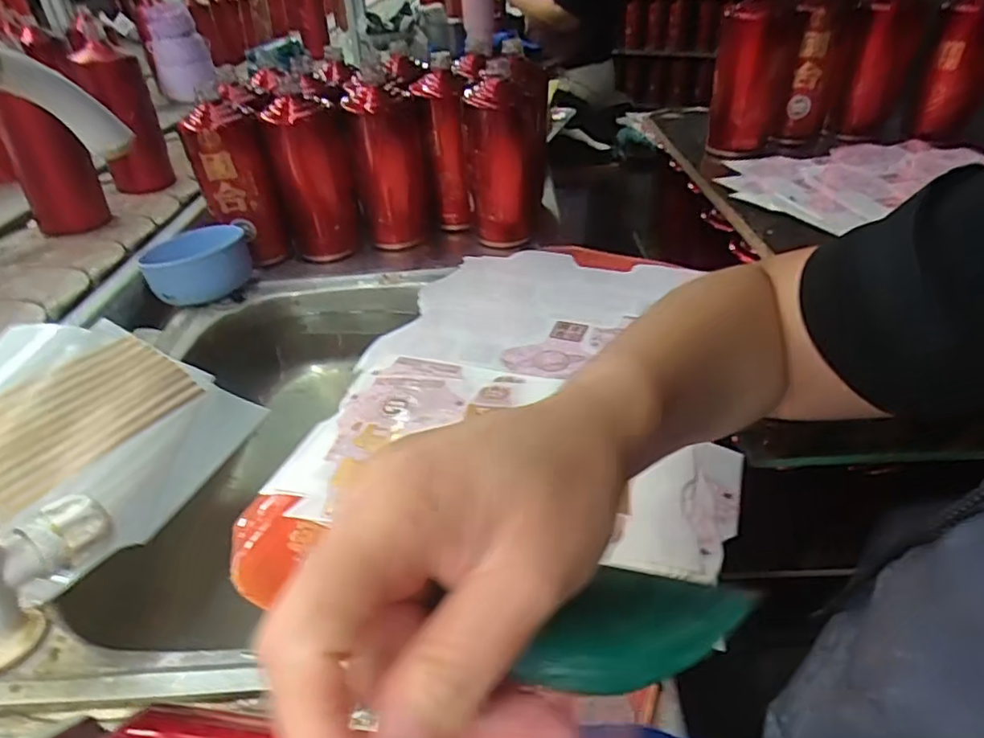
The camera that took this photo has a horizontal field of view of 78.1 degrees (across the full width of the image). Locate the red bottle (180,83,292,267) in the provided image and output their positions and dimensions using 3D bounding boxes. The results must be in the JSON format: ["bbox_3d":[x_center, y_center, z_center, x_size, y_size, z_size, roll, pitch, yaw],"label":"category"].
[{"bbox_3d":[-0.287,-0.208,0.680,0.075,0.168,0.094,-18,38,-19],"label":"red bottle"}]

